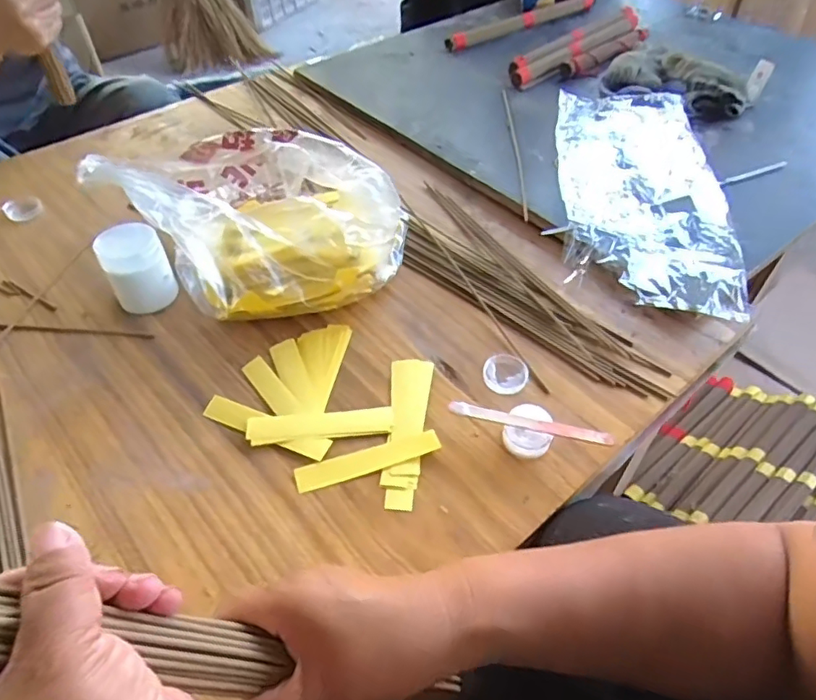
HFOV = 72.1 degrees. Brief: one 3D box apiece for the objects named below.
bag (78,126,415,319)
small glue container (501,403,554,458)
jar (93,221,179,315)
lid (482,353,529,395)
[{"bbox_3d":[-0.145,-0.137,0.541,0.263,0.128,0.200,31,57,24],"label":"bag"},{"bbox_3d":[0.092,0.064,0.434,0.035,0.026,0.036,0,49,0],"label":"small glue container"},{"bbox_3d":[-0.253,-0.076,0.527,0.053,0.067,0.050,0,49,0],"label":"jar"},{"bbox_3d":[0.083,0.020,0.481,0.037,0.007,0.038,0,49,0],"label":"lid"}]

